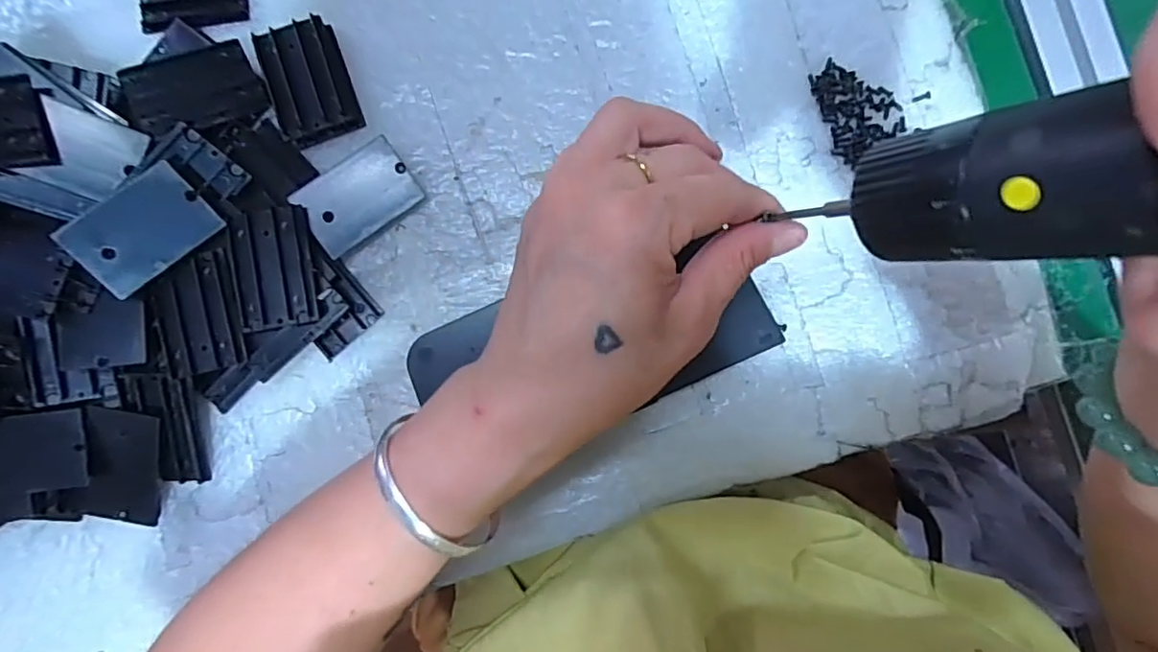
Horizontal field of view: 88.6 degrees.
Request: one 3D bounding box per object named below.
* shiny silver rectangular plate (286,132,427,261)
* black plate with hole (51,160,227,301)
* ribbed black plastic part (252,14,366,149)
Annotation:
[{"bbox_3d":[-0.107,-0.063,0.288,0.053,0.008,0.037,-35,96,-2],"label":"shiny silver rectangular plate"},{"bbox_3d":[-0.194,-0.043,0.263,0.055,0.006,0.035,-42,112,-13],"label":"black plate with hole"},{"bbox_3d":[-0.133,-0.121,0.290,0.036,0.011,0.055,-19,87,1],"label":"ribbed black plastic part"}]

